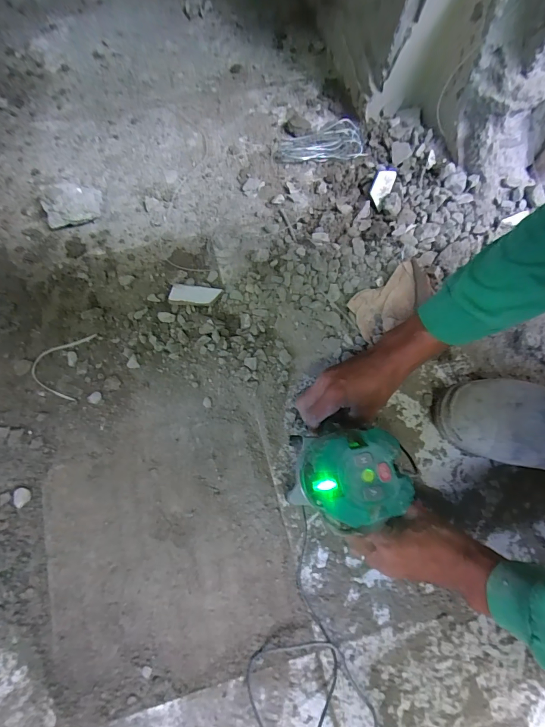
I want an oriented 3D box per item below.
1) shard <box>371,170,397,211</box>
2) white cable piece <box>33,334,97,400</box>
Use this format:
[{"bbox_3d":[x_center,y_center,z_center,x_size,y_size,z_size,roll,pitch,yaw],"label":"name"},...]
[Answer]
[{"bbox_3d":[0.173,-0.278,0.561,0.033,0.004,0.058,14,108,-27],"label":"shard"},{"bbox_3d":[-0.298,-0.002,0.502,0.069,0.011,0.098,9,75,2],"label":"white cable piece"}]

